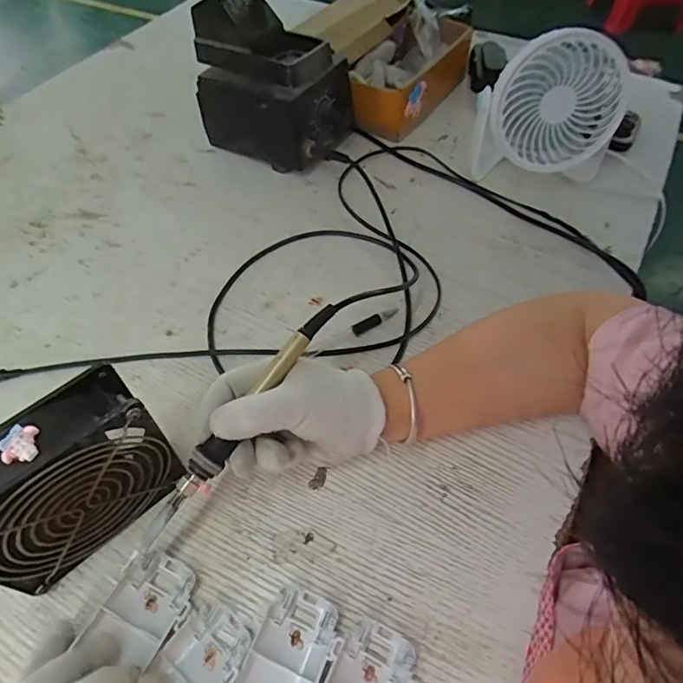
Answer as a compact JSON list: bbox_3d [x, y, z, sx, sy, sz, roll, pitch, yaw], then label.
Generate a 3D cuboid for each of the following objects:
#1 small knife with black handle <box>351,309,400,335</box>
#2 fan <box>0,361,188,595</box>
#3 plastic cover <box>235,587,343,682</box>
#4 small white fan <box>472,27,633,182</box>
[{"bbox_3d":[0.032,-0.021,0.461,0.050,0.007,0.013,-26,60,-19],"label":"small knife with black handle"},{"bbox_3d":[-0.170,0.087,0.313,0.047,0.122,0.117,39,62,23],"label":"fan"},{"bbox_3d":[-0.036,0.200,0.301,0.046,0.016,0.092,22,57,13],"label":"plastic cover"},{"bbox_3d":[0.231,-0.242,0.532,0.172,0.157,0.055,-13,56,-11],"label":"small white fan"}]

